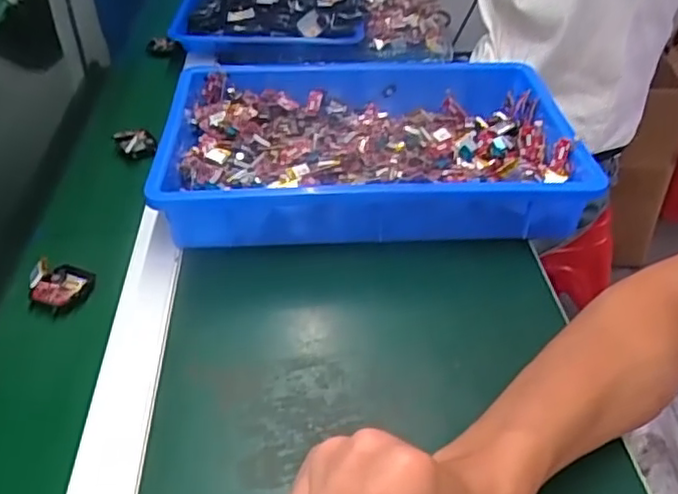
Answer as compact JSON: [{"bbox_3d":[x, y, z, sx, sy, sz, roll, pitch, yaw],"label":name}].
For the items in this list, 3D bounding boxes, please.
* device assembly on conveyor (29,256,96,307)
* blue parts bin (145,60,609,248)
[{"bbox_3d":[-0.221,0.029,0.520,0.049,0.019,0.042,-3,38,-1],"label":"device assembly on conveyor"},{"bbox_3d":[0.027,-0.098,0.632,0.383,0.063,0.247,-3,38,-2],"label":"blue parts bin"}]

